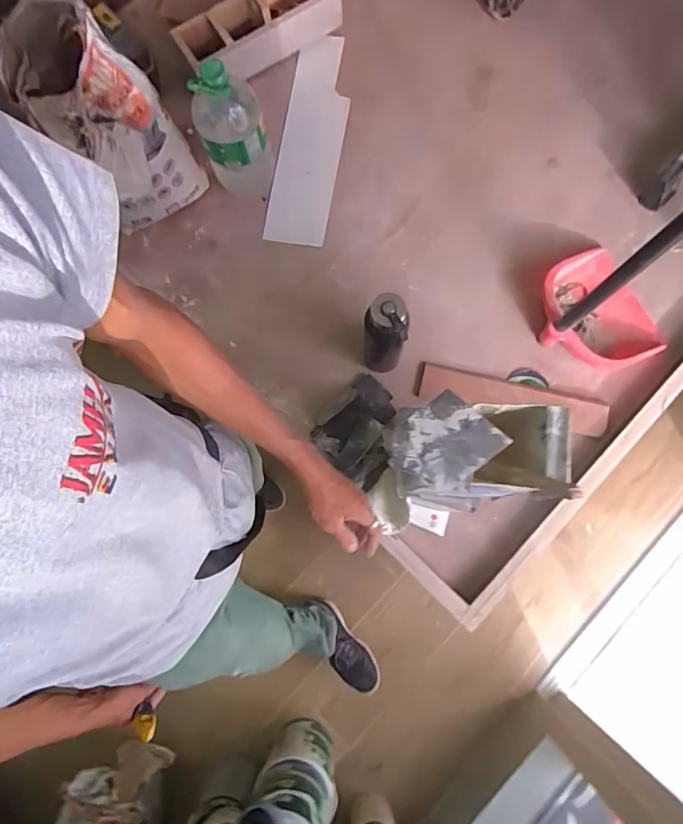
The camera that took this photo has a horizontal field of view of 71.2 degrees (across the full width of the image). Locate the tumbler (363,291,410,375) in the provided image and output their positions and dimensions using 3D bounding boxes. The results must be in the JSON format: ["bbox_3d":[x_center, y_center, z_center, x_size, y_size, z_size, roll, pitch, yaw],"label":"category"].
[{"bbox_3d":[0.089,-0.157,0.951,0.085,0.263,0.083,0,79,2],"label":"tumbler"}]

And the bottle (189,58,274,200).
[{"bbox_3d":[-0.237,-0.600,1.031,0.142,0.264,0.123,-19,79,-2],"label":"bottle"}]

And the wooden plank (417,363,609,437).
[{"bbox_3d":[0.372,-0.027,1.051,0.397,0.012,0.076,14,89,9],"label":"wooden plank"}]

